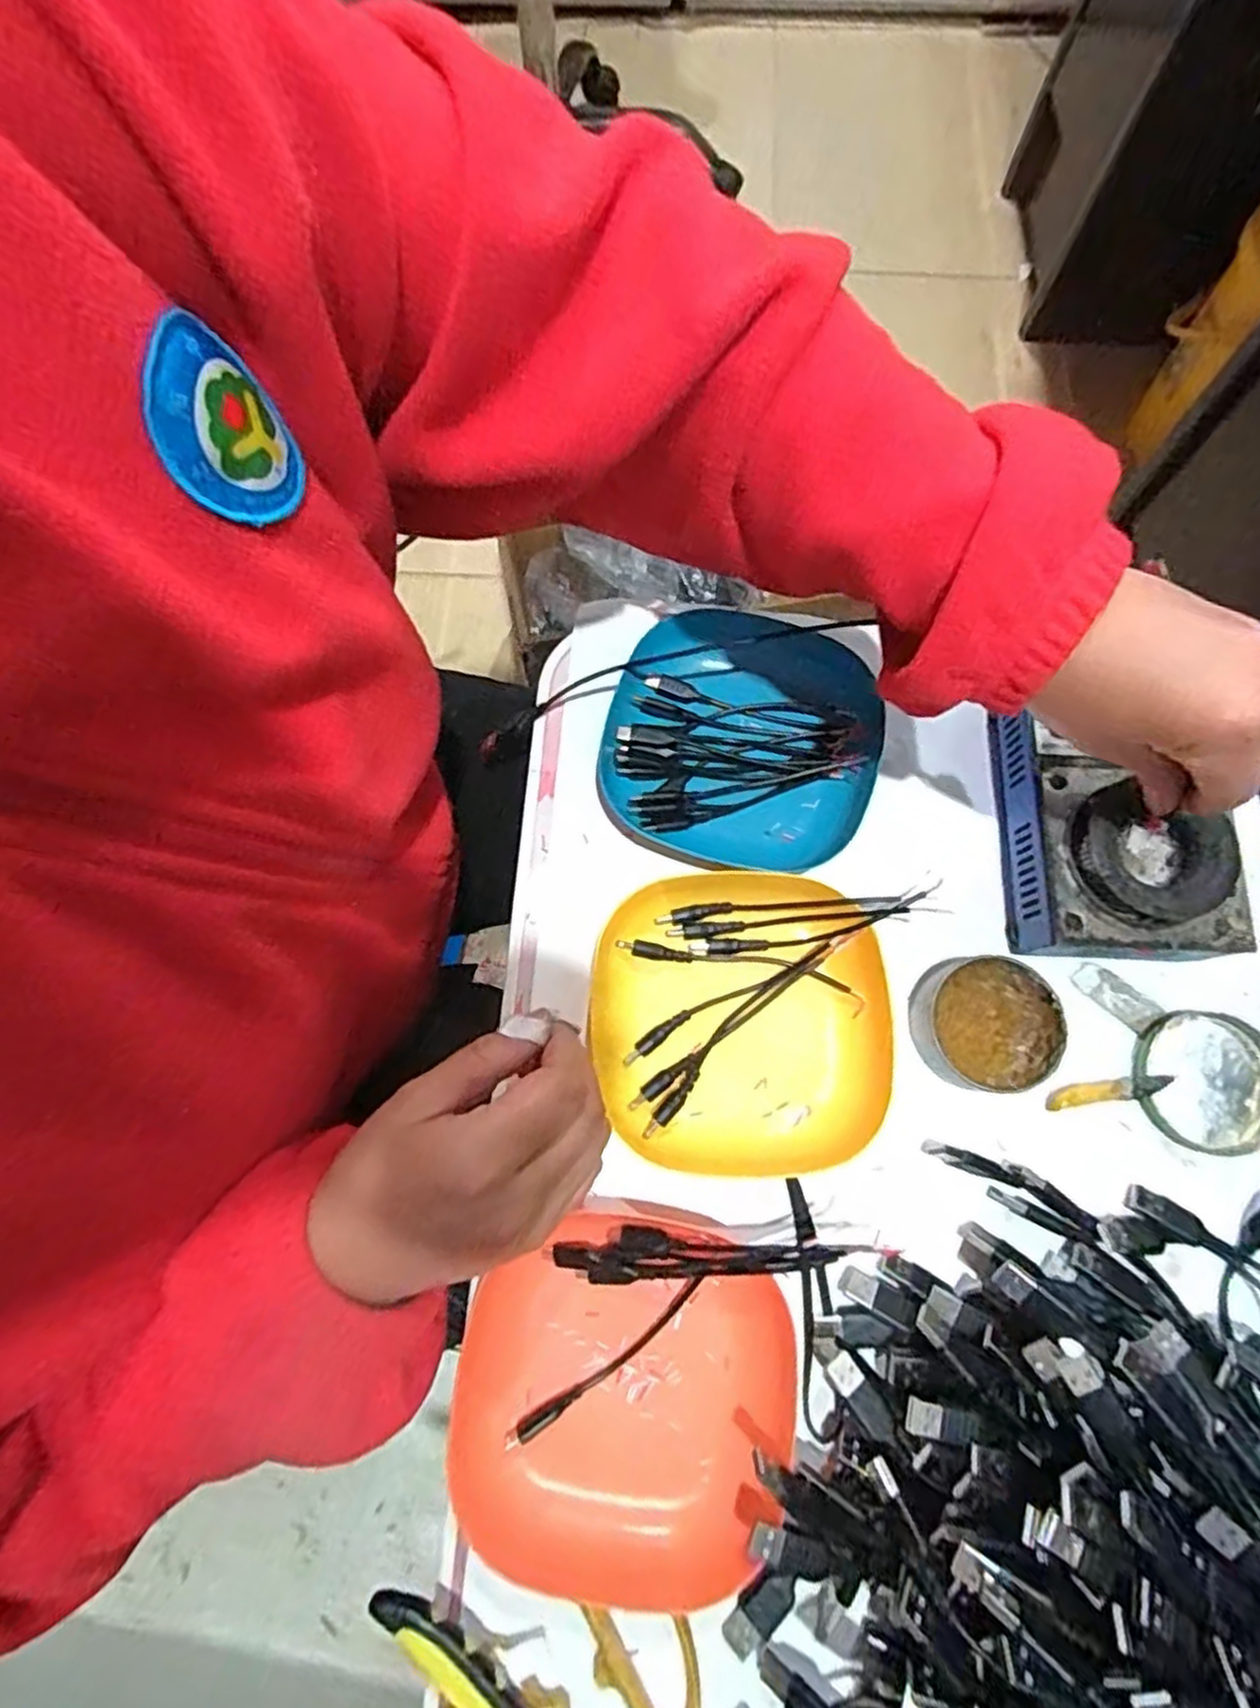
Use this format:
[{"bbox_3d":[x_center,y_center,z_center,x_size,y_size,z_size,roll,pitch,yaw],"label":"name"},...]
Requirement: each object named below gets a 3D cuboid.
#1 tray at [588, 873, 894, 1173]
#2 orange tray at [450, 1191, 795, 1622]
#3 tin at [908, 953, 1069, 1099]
[{"bbox_3d":[0.053,0.080,0.370,0.139,0.031,0.134,-2,74,1],"label":"tray"},{"bbox_3d":[-0.002,0.228,0.327,0.141,0.029,0.136,9,74,4],"label":"orange tray"},{"bbox_3d":[0.175,0.084,0.374,0.066,0.029,0.060,0,74,1],"label":"tin"}]

